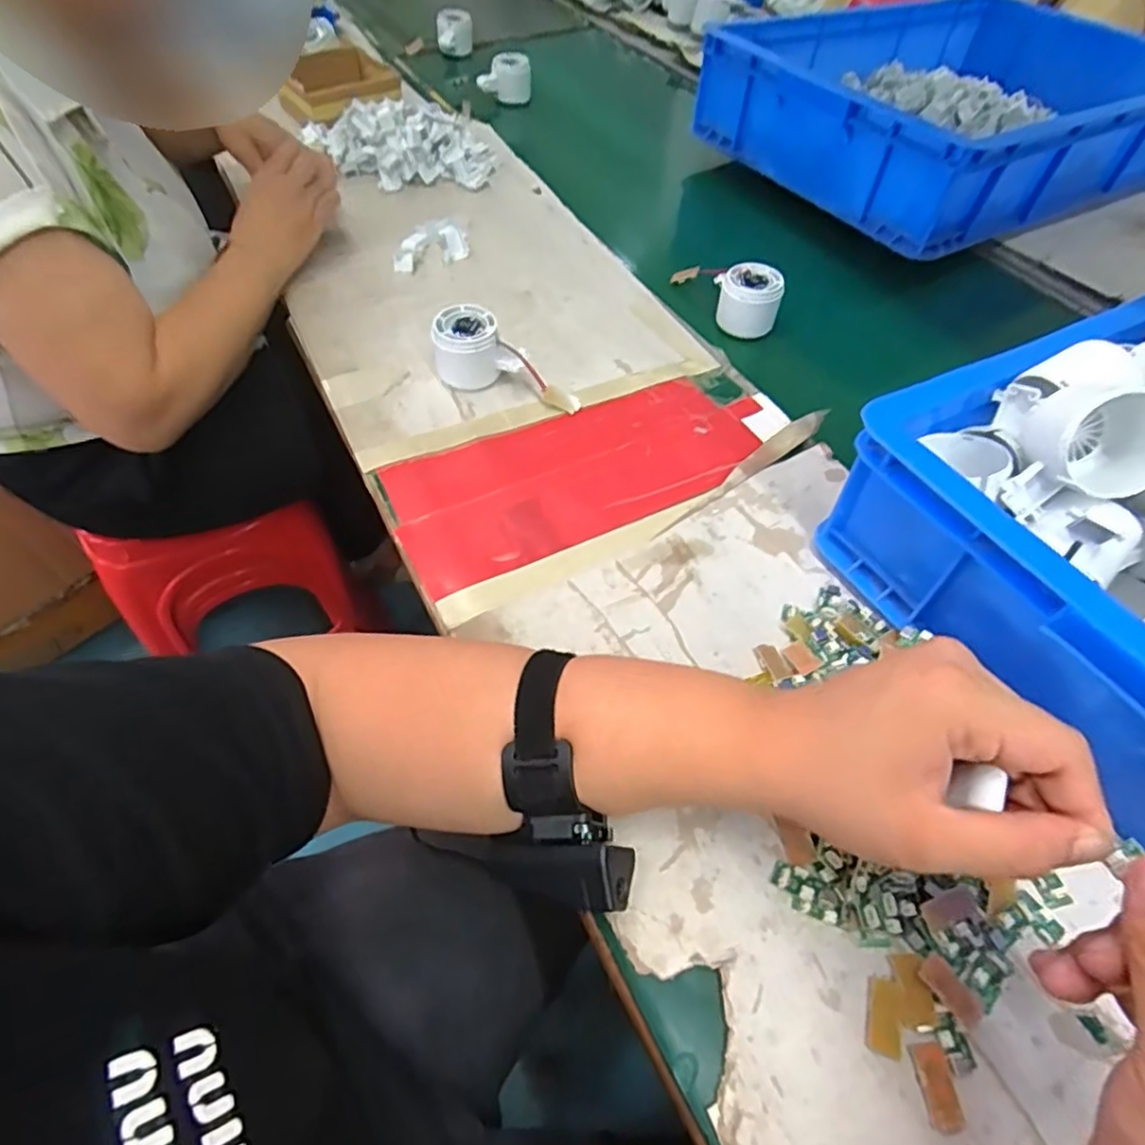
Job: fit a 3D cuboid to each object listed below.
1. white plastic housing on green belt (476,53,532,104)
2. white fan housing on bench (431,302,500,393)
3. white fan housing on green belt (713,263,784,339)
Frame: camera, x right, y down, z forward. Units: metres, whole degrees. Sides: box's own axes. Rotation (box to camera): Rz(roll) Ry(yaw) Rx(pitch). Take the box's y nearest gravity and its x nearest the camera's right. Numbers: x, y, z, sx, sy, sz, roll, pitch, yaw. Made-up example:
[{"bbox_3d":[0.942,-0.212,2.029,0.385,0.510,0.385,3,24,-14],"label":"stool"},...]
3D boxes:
[{"bbox_3d":[-0.105,-0.763,1.017,0.081,0.060,0.056,2,53,-2],"label":"white plastic housing on green belt"},{"bbox_3d":[-0.095,-0.199,0.584,0.058,0.056,0.054,-11,54,-11],"label":"white fan housing on bench"},{"bbox_3d":[0.175,-0.274,0.658,0.057,0.049,0.052,-4,54,-5],"label":"white fan housing on green belt"}]

